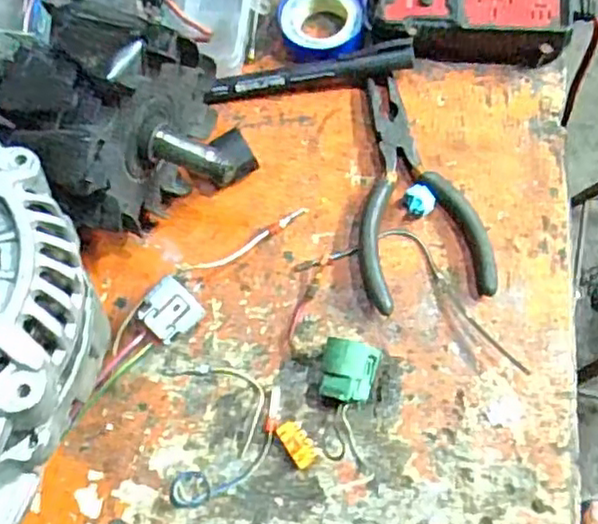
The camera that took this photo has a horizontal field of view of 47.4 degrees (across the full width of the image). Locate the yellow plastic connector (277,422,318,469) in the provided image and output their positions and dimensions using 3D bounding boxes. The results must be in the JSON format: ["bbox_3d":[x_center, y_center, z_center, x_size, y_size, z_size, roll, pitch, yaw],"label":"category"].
[{"bbox_3d":[-0.001,0.087,0.329,0.013,0.008,0.024,-36,73,-8],"label":"yellow plastic connector"}]

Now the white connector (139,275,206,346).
[{"bbox_3d":[-0.064,0.025,0.348,0.025,0.021,0.030,36,73,14],"label":"white connector"}]

